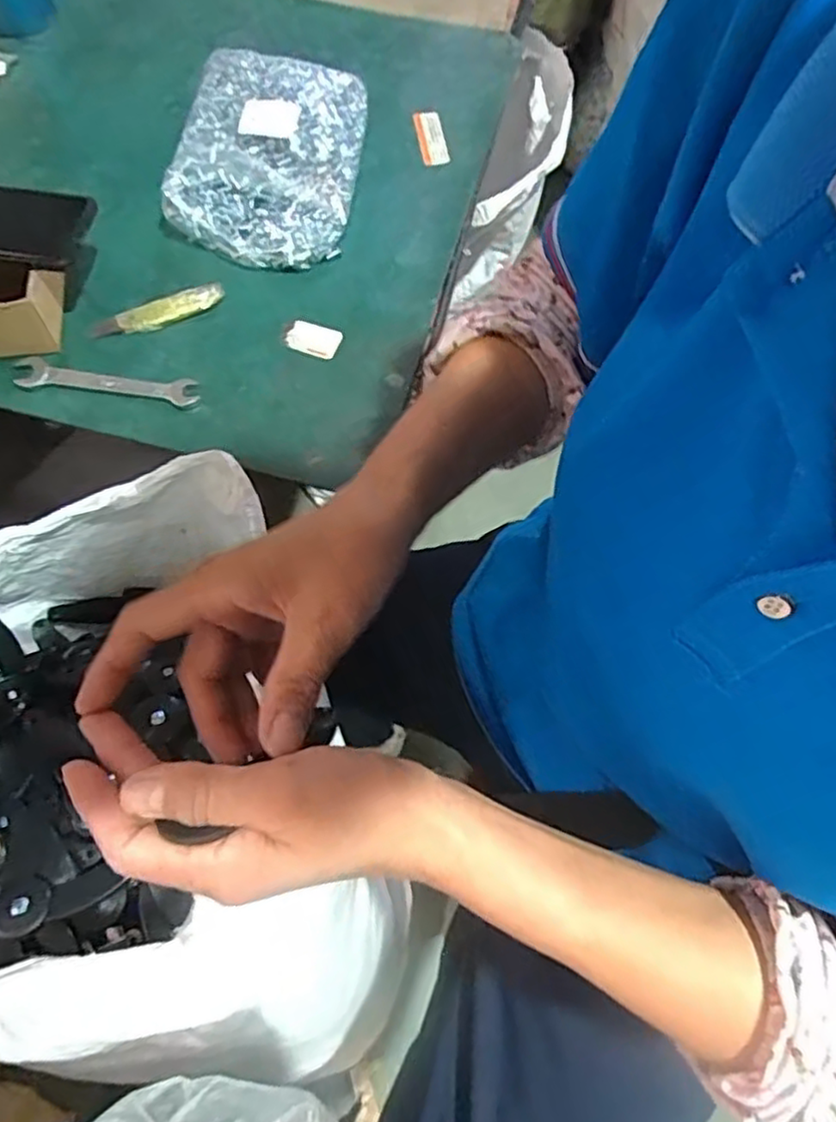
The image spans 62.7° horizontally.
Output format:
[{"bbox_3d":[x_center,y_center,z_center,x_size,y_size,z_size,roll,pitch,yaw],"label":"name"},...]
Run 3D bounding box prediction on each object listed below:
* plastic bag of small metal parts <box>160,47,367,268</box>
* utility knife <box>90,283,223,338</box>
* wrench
[{"bbox_3d":[-0.140,-0.369,0.628,0.165,0.064,0.204,8,66,2],"label":"plastic bag of small metal parts"},{"bbox_3d":[-0.215,-0.206,0.567,0.110,0.010,0.026,-26,69,-12],"label":"utility knife"},{"bbox_3d":[-0.237,-0.138,0.524,0.133,0.010,0.024,4,66,0],"label":"wrench"}]

